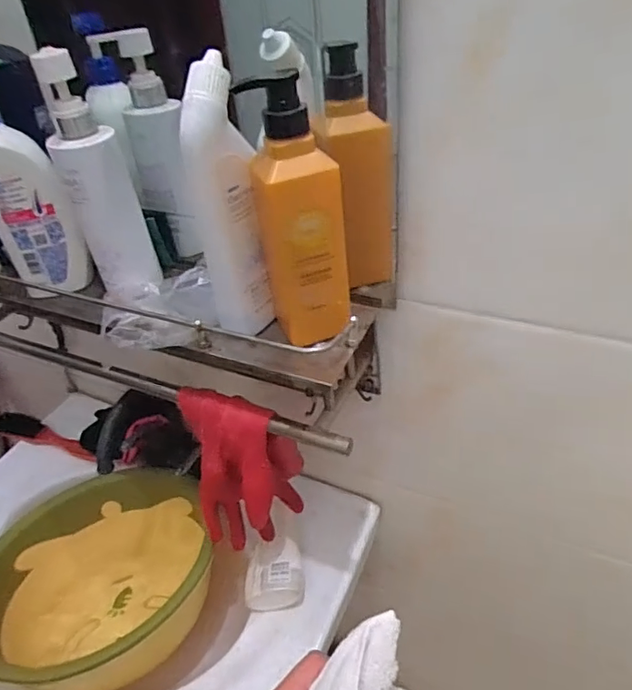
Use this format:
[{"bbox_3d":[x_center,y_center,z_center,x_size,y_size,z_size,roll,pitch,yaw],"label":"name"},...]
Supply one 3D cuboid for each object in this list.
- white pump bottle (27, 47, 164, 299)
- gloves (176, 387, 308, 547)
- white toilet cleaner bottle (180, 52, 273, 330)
[{"bbox_3d":[-0.215,-0.157,0.527,0.067,0.228,0.054,-18,40,-14],"label":"white pump bottle"},{"bbox_3d":[-0.083,0.149,0.618,0.112,0.210,0.088,-7,38,-2],"label":"gloves"},{"bbox_3d":[-0.074,-0.114,0.455,0.048,0.221,0.057,-2,39,5],"label":"white toilet cleaner bottle"}]

